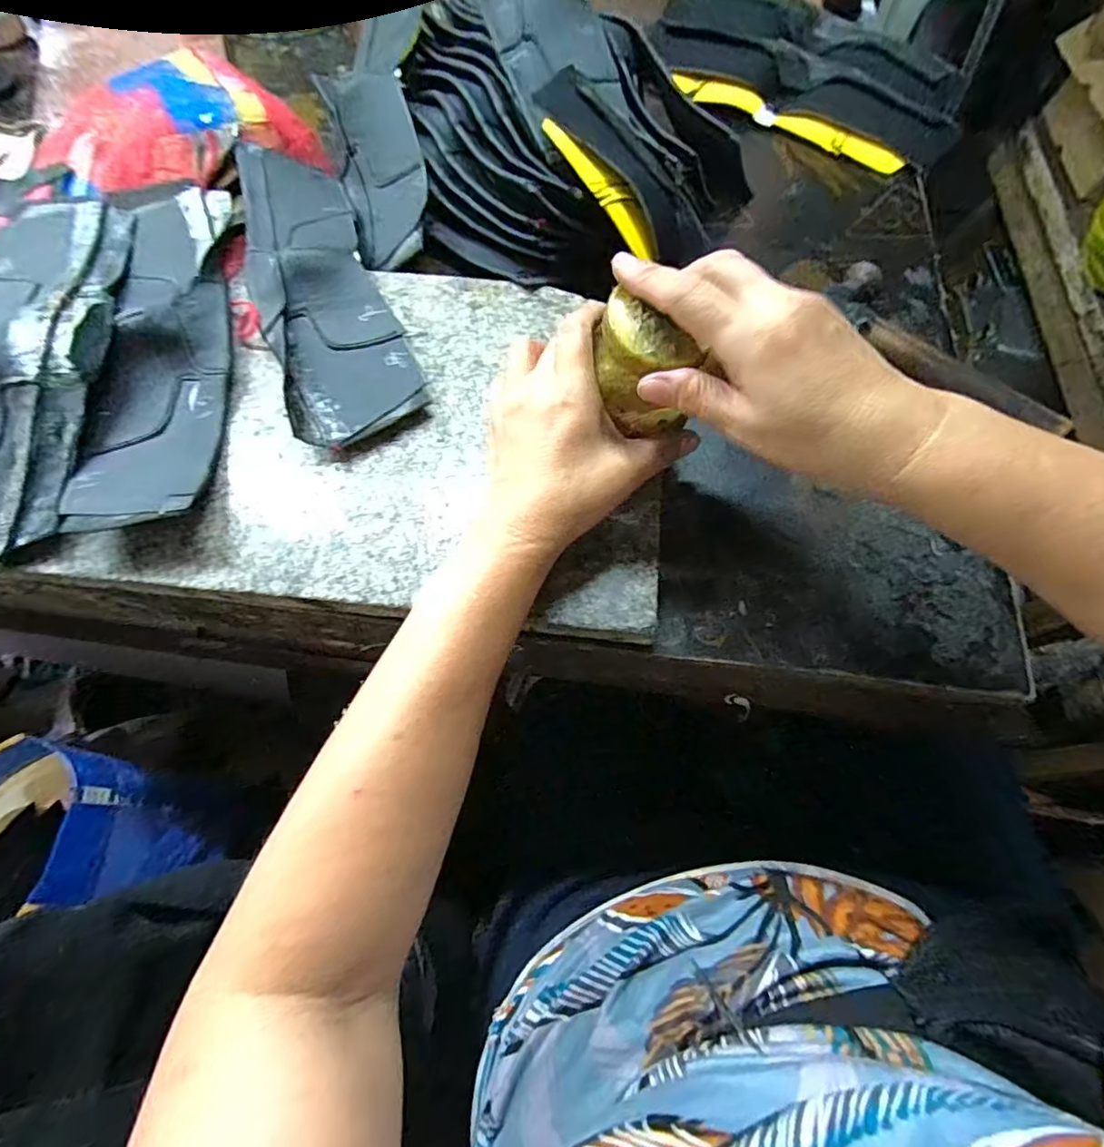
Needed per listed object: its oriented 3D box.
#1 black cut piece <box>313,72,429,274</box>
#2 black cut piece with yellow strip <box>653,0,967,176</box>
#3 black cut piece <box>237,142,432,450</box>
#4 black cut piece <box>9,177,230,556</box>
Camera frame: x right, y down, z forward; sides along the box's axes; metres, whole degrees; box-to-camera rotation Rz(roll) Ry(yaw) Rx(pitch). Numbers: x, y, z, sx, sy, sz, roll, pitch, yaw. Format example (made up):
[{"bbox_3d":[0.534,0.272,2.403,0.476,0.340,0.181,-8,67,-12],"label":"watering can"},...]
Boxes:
[{"bbox_3d":[-0.141,-0.328,0.445,0.076,0.016,0.175,-16,83,23],"label":"black cut piece"},{"bbox_3d":[0.241,-0.502,0.541,0.329,0.042,0.155,34,70,14],"label":"black cut piece with yellow strip"},{"bbox_3d":[-0.171,-0.216,0.398,0.087,0.020,0.300,-19,68,-12],"label":"black cut piece"},{"bbox_3d":[-0.270,-0.161,0.366,0.099,0.029,0.301,-6,66,-3],"label":"black cut piece"}]

